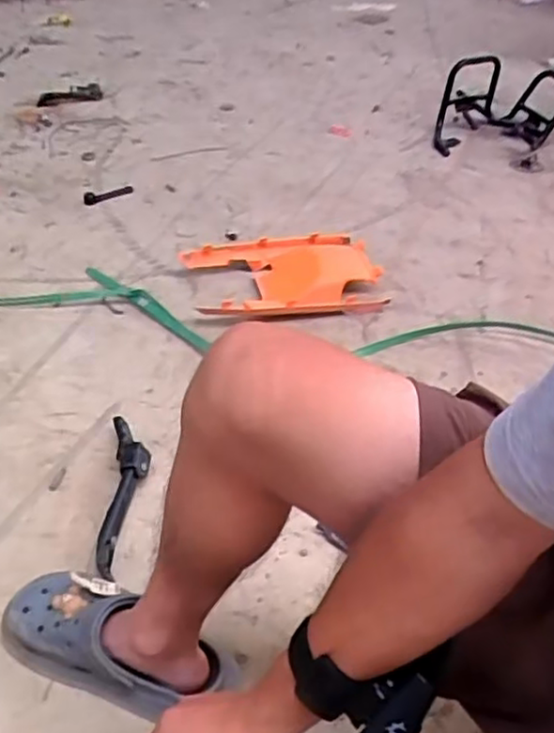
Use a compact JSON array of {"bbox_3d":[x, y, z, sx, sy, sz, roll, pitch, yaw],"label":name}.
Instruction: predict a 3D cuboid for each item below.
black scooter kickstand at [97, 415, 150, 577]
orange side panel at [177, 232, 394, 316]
[{"bbox_3d":[-0.207,0.174,0.925,0.058,0.044,0.281,-3,40,-4],"label":"black scooter kickstand"},{"bbox_3d":[0.016,-0.192,1.383,0.389,0.043,0.302,-9,41,-11],"label":"orange side panel"}]

